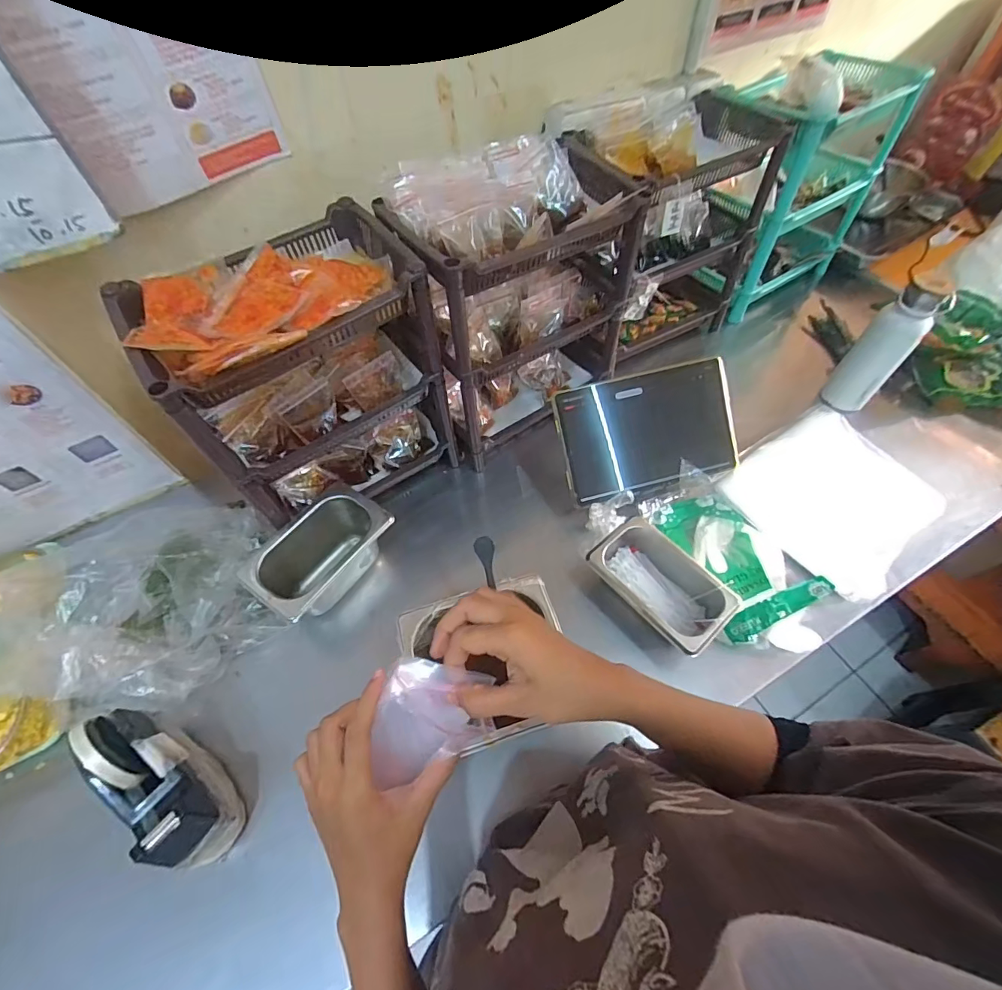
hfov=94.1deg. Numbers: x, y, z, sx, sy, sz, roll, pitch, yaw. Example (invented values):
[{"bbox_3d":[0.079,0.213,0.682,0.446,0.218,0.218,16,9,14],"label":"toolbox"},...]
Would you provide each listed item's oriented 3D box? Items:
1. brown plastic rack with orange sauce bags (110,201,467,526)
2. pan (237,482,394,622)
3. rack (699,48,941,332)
[{"bbox_3d":[-0.235,-0.139,0.618,0.281,0.322,0.182,-31,62,-17],"label":"brown plastic rack with orange sauce bags"},{"bbox_3d":[-0.242,0.079,0.632,0.114,0.089,0.174,33,64,19],"label":"pan"},{"bbox_3d":[0.517,-0.602,0.897,0.341,0.371,0.245,-30,62,-16],"label":"rack"}]

